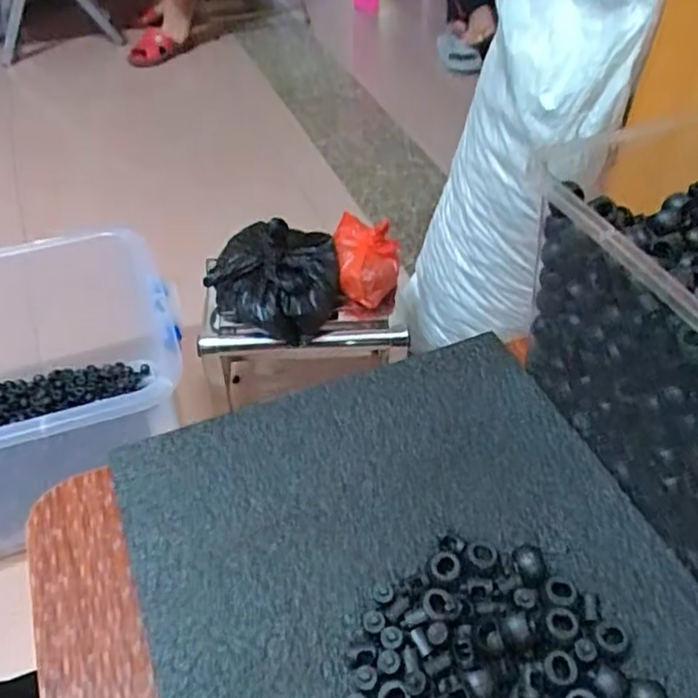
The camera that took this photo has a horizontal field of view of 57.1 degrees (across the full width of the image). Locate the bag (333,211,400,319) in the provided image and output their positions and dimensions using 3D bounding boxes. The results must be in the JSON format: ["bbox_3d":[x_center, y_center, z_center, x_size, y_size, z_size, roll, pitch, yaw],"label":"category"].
[{"bbox_3d":[0.025,-0.134,0.934,0.092,0.098,0.152,1,47,1],"label":"bag"}]

